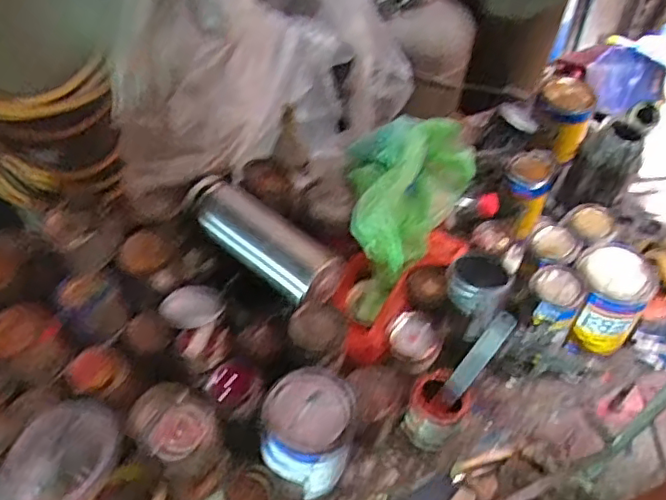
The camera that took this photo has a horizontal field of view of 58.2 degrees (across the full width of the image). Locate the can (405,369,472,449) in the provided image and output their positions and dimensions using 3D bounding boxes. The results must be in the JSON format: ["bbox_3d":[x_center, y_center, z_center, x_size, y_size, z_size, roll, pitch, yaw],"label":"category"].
[{"bbox_3d":[0.133,0.204,0.767,0.070,0.062,0.075,0,50,0],"label":"can"}]

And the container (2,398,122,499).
[{"bbox_3d":[-0.300,0.230,0.669,0.108,0.053,0.127,32,57,25],"label":"container"}]

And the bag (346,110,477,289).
[{"bbox_3d":[0.095,-0.089,0.868,0.182,0.121,0.282,17,41,11],"label":"bag"}]

